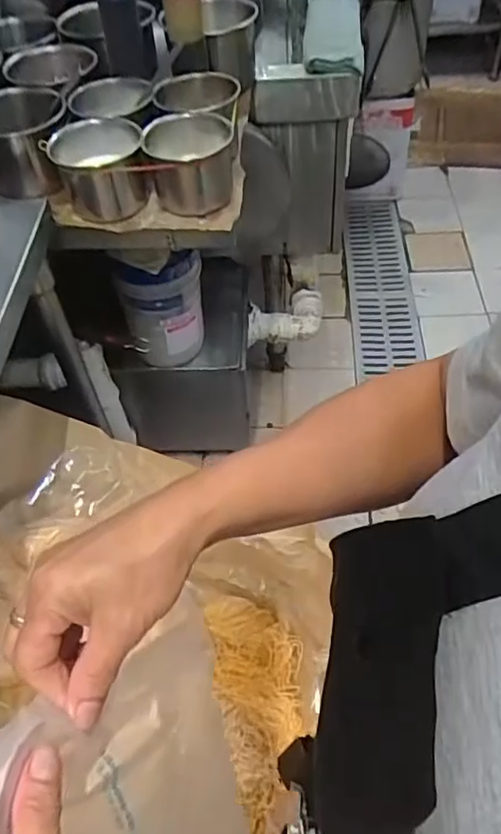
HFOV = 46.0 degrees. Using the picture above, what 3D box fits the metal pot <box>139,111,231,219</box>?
[{"bbox_3d":[-0.078,-0.328,0.769,0.108,0.099,0.111,-2,53,3],"label":"metal pot"}]

